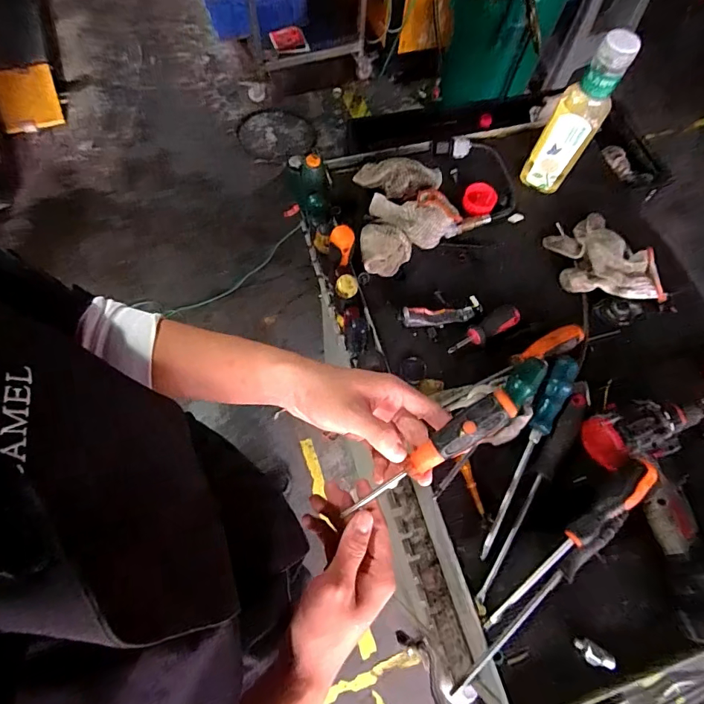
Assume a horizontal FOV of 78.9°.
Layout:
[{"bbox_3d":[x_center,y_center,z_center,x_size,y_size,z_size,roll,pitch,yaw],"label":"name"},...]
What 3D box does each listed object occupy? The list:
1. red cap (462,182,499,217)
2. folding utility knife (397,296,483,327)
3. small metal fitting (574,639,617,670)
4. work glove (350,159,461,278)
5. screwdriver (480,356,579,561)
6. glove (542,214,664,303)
[{"bbox_3d":[0.187,-0.223,0.624,0.046,0.014,0.056,21,68,5],"label":"red cap"},{"bbox_3d":[0.115,-0.049,0.547,0.110,0.019,0.030,-14,69,-9],"label":"folding utility knife"},{"bbox_3d":[0.233,0.290,0.408,0.033,0.016,0.018,29,69,8],"label":"small metal fitting"},{"bbox_3d":[0.071,-0.196,0.574,0.124,0.058,0.172,-2,68,-5],"label":"work glove"},{"bbox_3d":[0.194,0.109,0.467,0.031,0.029,0.235,27,68,7],"label":"screwdriver"},{"bbox_3d":[0.345,-0.137,0.593,0.129,0.033,0.138,2,67,-3],"label":"glove"}]

